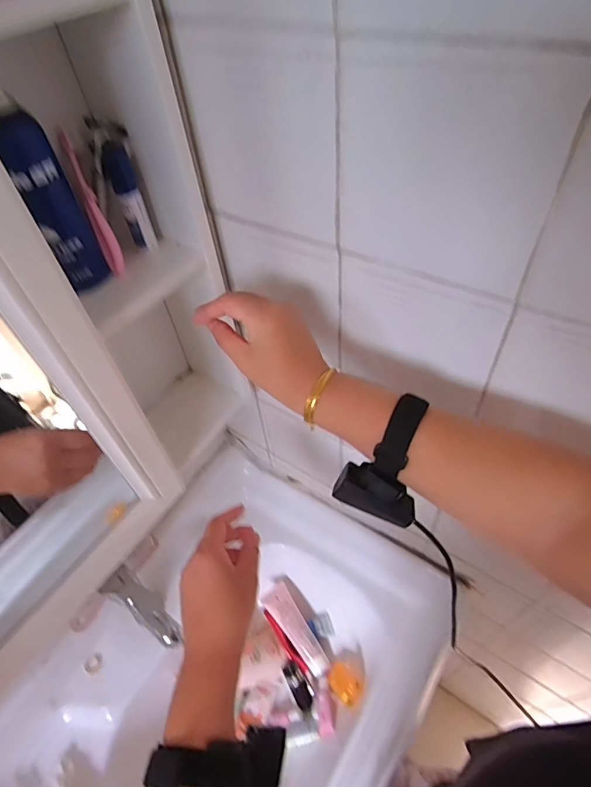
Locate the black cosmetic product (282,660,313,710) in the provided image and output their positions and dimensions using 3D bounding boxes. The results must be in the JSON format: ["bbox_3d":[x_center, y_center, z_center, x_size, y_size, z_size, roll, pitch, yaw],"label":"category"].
[{"bbox_3d":[0.003,0.472,0.724,0.029,0.027,0.070,-27,80,-17],"label":"black cosmetic product"}]

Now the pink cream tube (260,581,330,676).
[{"bbox_3d":[0.002,0.402,0.760,0.046,0.027,0.151,-31,70,-20],"label":"pink cream tube"}]

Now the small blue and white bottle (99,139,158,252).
[{"bbox_3d":[-0.157,-0.185,0.422,0.023,0.092,0.028,-20,51,-12],"label":"small blue and white bottle"}]

